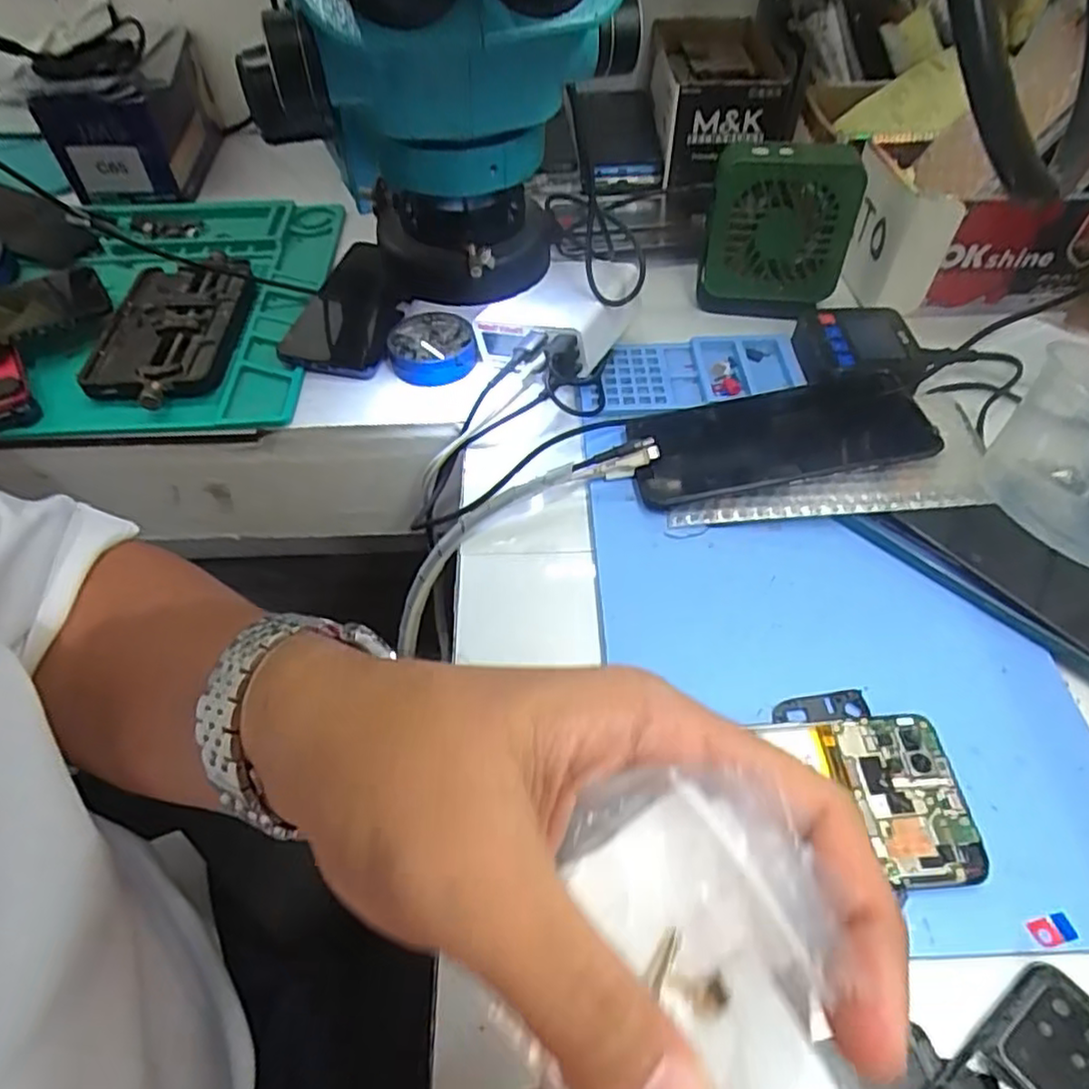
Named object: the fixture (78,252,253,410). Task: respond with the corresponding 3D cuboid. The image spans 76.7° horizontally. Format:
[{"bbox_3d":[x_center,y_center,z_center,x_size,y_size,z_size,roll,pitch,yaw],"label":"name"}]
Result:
[{"bbox_3d":[-0.274,-0.168,0.511,0.102,0.020,0.178,-7,52,-5],"label":"fixture"}]

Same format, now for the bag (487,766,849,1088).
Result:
[{"bbox_3d":[0.029,0.099,0.131,0.062,0.025,0.099,-8,60,-6],"label":"bag"}]

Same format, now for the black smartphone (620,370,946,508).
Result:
[{"bbox_3d":[0.137,-0.064,0.406,0.168,0.010,0.074,-10,49,6],"label":"black smartphone"}]

